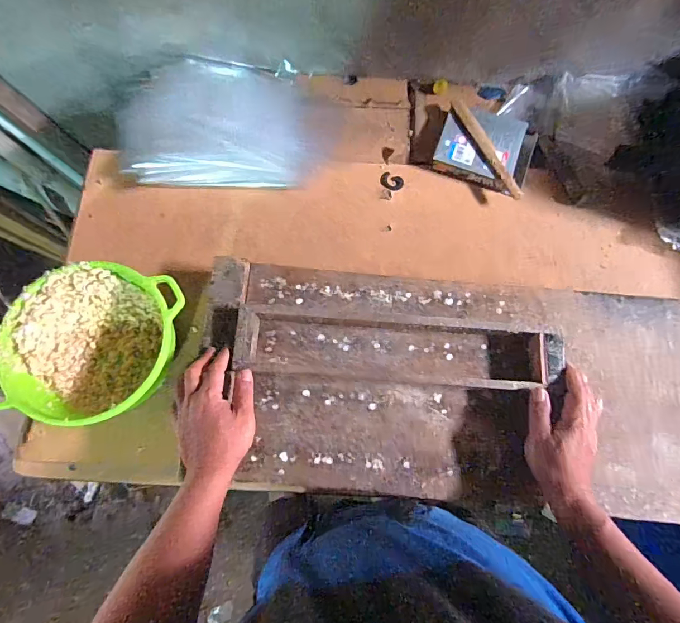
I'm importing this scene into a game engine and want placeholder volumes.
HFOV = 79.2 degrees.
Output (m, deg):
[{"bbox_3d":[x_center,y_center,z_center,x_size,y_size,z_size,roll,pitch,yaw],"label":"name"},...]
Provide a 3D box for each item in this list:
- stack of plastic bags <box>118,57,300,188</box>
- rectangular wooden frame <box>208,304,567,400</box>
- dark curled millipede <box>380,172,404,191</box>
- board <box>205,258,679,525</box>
[{"bbox_3d":[-0.218,-0.328,0.701,0.286,0.030,0.248,-2,76,-8],"label":"stack of plastic bags"},{"bbox_3d":[0.056,0.045,0.547,0.463,0.046,0.095,5,74,2],"label":"rectangular wooden frame"},{"bbox_3d":[0.089,-0.225,0.715,0.040,0.004,0.031,27,76,8],"label":"dark curled millipede"},{"bbox_3d":[0.191,0.099,0.540,0.739,0.046,0.293,6,74,1],"label":"board"}]

